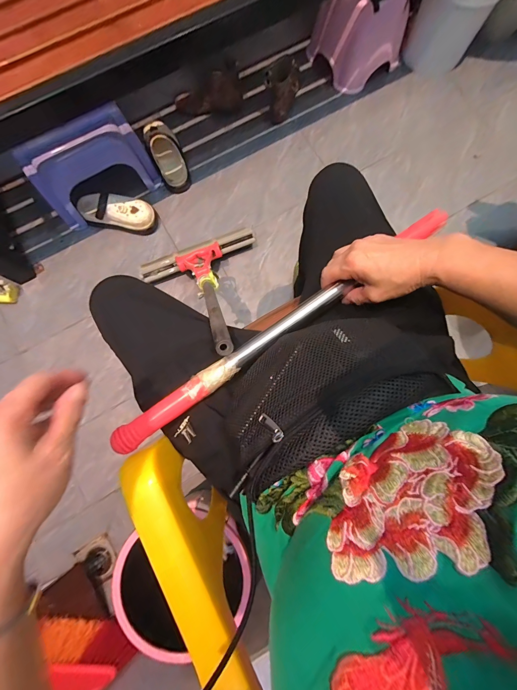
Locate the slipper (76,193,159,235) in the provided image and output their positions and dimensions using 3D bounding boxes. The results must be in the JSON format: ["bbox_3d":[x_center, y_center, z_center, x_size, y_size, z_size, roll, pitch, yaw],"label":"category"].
[{"bbox_3d":[-0.468,-0.436,0.981,0.250,0.103,0.090,8,80,2],"label":"slipper"}]

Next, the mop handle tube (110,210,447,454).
[{"bbox_3d":[0.046,-0.031,0.394,0.522,0.032,0.029,-35,82,-9],"label":"mop handle tube"}]

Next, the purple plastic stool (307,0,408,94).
[{"bbox_3d":[0.373,-1.143,1.068,0.280,0.222,0.244,-36,82,-5],"label":"purple plastic stool"}]

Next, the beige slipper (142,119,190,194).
[{"bbox_3d":[-0.317,-0.657,1.031,0.108,0.083,0.252,-21,81,-3],"label":"beige slipper"}]

